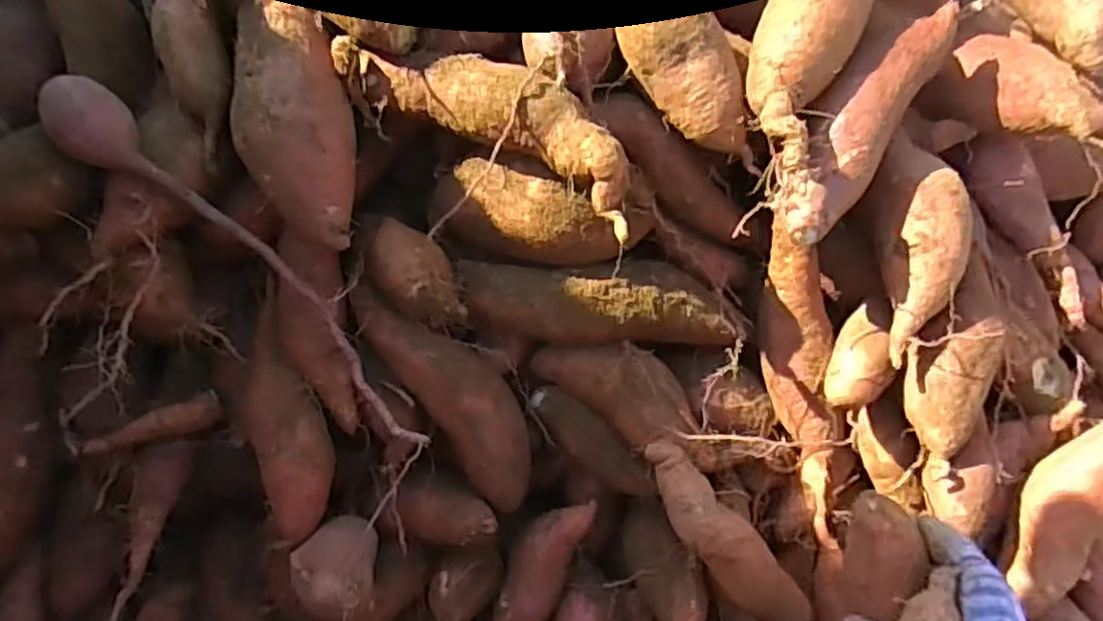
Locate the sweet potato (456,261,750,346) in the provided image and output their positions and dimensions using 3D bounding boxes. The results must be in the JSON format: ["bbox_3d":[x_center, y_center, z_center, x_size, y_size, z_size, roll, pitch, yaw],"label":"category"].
[{"bbox_3d":[0.031,-0.008,0.466,0.184,0.041,0.042,3,45,-5],"label":"sweet potato"}]

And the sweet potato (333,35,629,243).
[{"bbox_3d":[-0.032,-0.115,0.426,0.198,0.048,0.052,26,47,18],"label":"sweet potato"}]

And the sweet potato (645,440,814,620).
[{"bbox_3d":[0.107,0.142,0.439,0.142,0.029,0.034,51,52,-5],"label":"sweet potato"}]

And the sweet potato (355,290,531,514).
[{"bbox_3d":[-0.060,0.048,0.450,0.158,0.039,0.039,51,52,-5],"label":"sweet potato"}]

